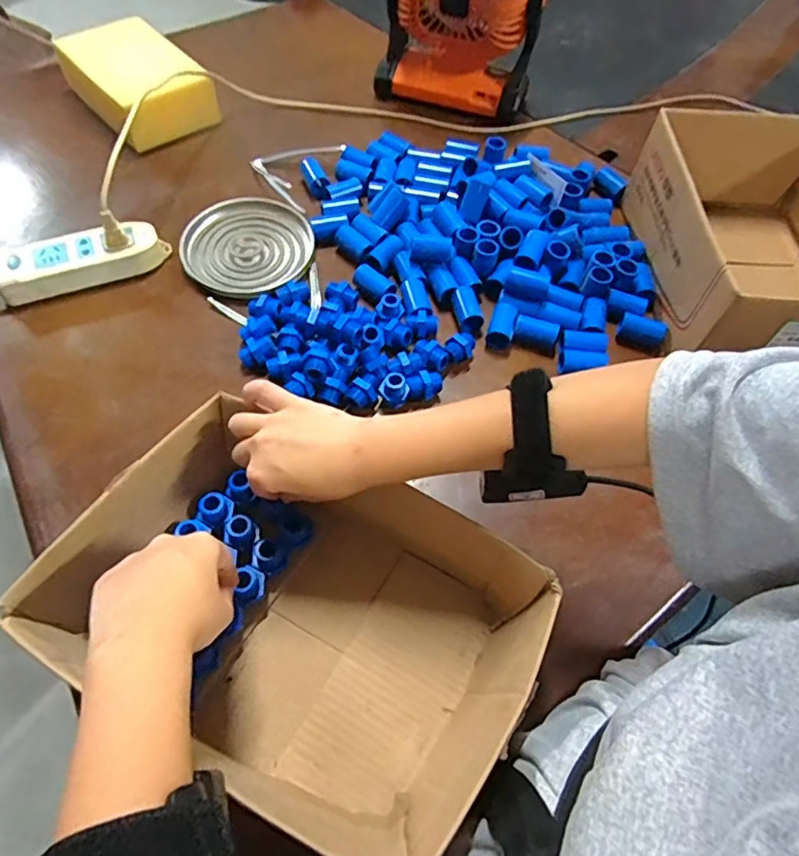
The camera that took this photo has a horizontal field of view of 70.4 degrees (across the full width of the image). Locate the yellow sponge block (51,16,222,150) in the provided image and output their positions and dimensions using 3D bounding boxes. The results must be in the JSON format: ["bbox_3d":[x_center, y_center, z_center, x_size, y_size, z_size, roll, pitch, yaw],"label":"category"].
[{"bbox_3d":[-0.360,-0.472,0.776,0.138,0.070,0.197,-37,67,-23],"label":"yellow sponge block"}]

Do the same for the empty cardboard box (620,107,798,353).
[{"bbox_3d":[0.408,-0.200,0.620,0.240,0.128,0.313,2,58,-3],"label":"empty cardboard box"}]

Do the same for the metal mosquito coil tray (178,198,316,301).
[{"bbox_3d":[-0.174,-0.211,0.653,0.136,0.018,0.144,25,60,12],"label":"metal mosquito coil tray"}]

